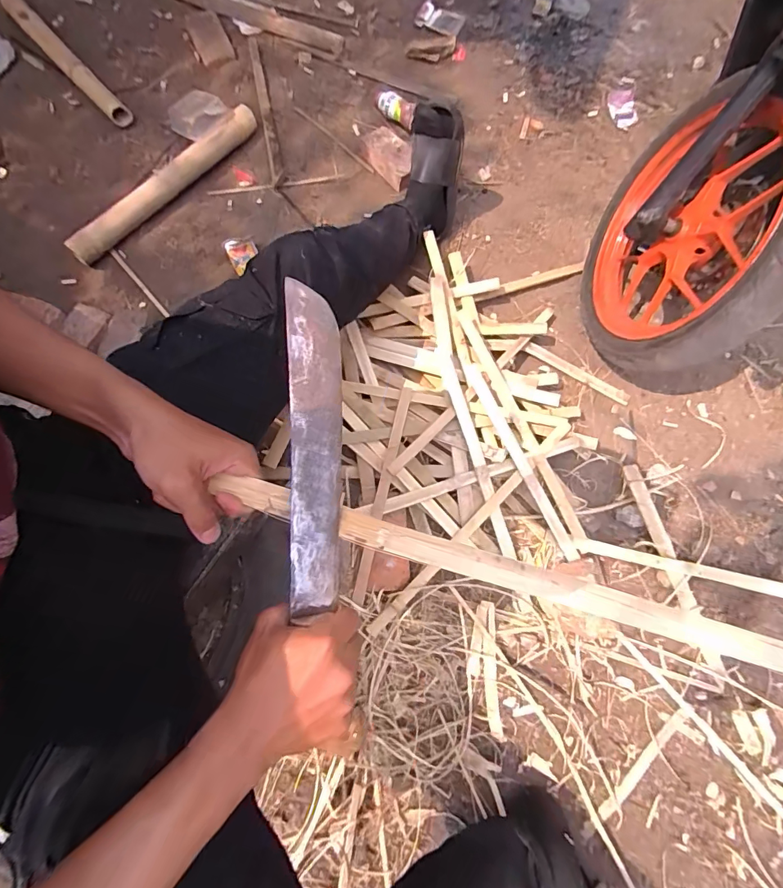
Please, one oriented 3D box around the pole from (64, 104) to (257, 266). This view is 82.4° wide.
[{"bbox_3d":[-0.517,-0.604,1.033,0.067,0.055,0.528,43,79,12],"label":"pole"}]

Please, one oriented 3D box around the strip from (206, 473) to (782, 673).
[{"bbox_3d":[0.086,0.103,0.368,0.474,0.010,0.025,17,74,1],"label":"strip"}]

